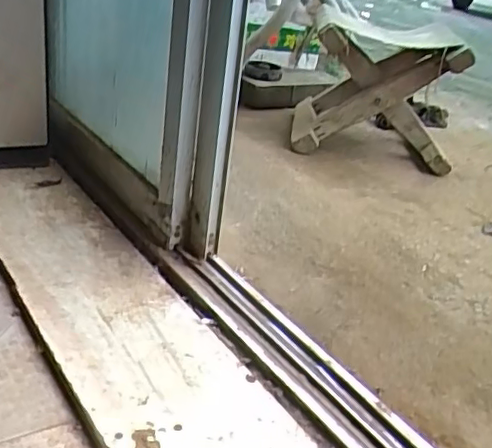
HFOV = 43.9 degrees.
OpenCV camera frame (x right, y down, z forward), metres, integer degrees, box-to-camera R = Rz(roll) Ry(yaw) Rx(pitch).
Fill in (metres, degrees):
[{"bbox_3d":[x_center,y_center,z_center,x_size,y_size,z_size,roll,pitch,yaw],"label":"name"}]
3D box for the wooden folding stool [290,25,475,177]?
[{"bbox_3d":[0.236,-0.221,1.104,0.282,0.231,0.204,8,26,1],"label":"wooden folding stool"}]

